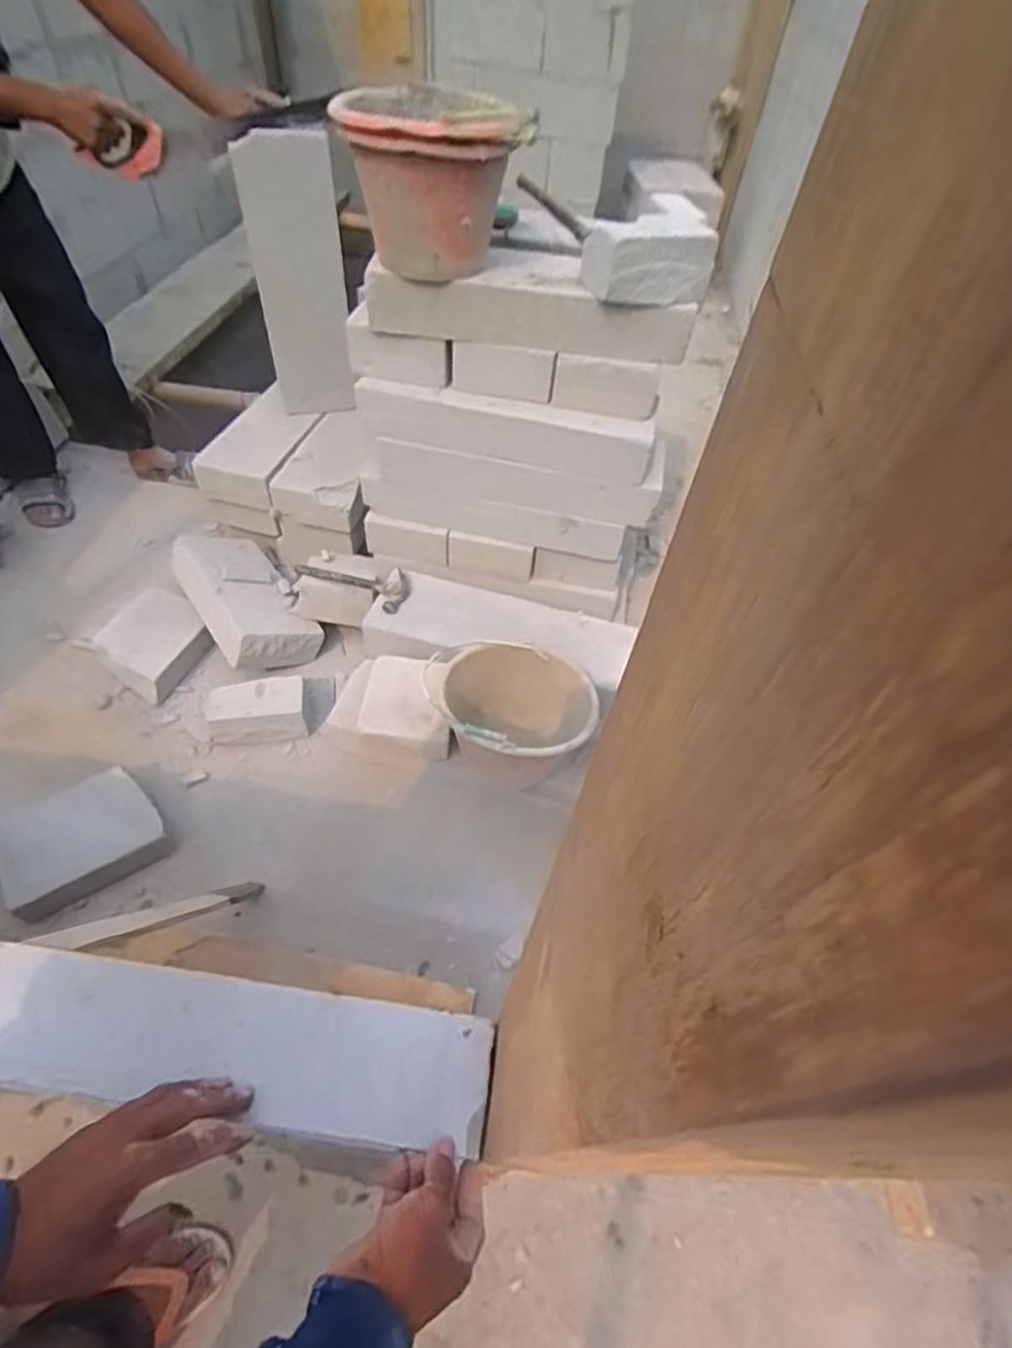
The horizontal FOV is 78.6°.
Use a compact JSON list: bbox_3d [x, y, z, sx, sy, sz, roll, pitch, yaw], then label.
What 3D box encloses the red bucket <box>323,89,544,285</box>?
[{"bbox_3d":[-0.115,-0.818,1.034,0.303,0.213,0.279,1,51,-4],"label":"red bucket"}]

